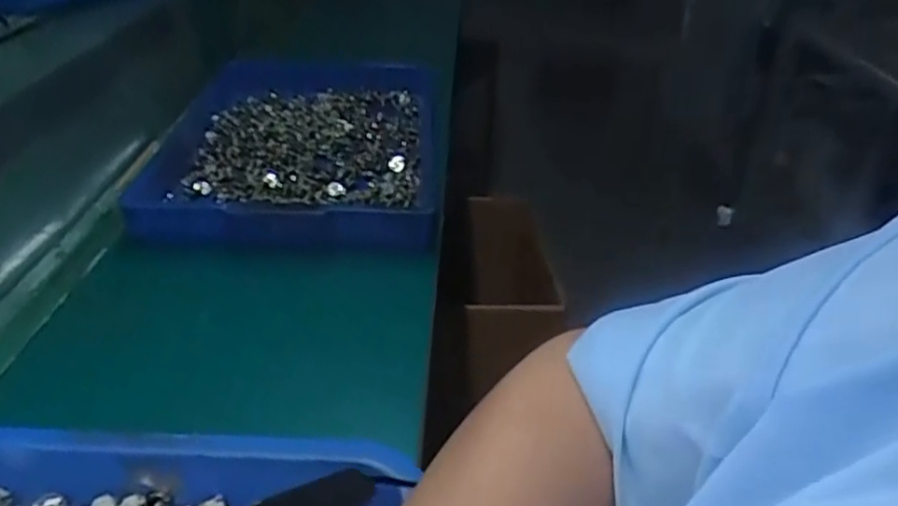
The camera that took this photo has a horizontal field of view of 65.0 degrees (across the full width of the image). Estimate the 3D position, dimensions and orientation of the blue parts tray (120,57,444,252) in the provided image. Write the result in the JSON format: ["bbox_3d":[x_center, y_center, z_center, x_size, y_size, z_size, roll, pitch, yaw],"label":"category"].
[{"bbox_3d":[-0.168,-0.140,0.843,0.308,0.051,0.476,0,33,0],"label":"blue parts tray"}]

